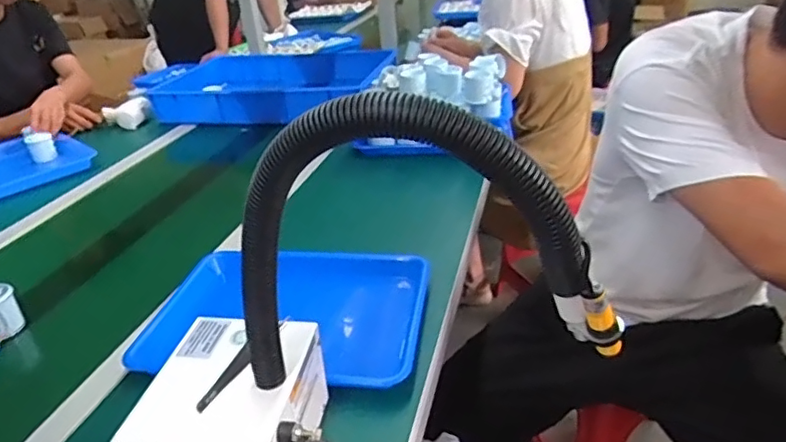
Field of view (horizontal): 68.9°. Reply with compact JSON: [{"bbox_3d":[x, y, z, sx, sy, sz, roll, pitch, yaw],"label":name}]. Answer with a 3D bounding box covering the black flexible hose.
[{"bbox_3d":[0.015,0.024,0.403,0.291,0.232,0.042,0,29,10],"label":"black flexible hose"}]

